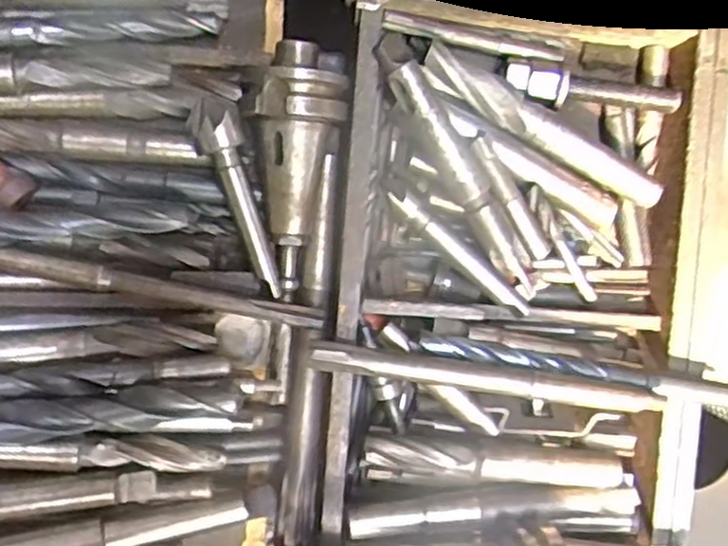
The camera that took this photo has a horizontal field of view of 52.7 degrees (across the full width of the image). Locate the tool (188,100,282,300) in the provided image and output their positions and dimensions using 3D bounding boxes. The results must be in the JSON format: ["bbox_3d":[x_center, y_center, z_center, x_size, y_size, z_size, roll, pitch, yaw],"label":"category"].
[{"bbox_3d":[-0.068,-0.042,0.424,0.026,0.021,0.114,-22,94,-8],"label":"tool"}]

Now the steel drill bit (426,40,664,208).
[{"bbox_3d":[0.109,-0.088,0.448,0.164,0.022,0.019,30,86,-8],"label":"steel drill bit"}]

